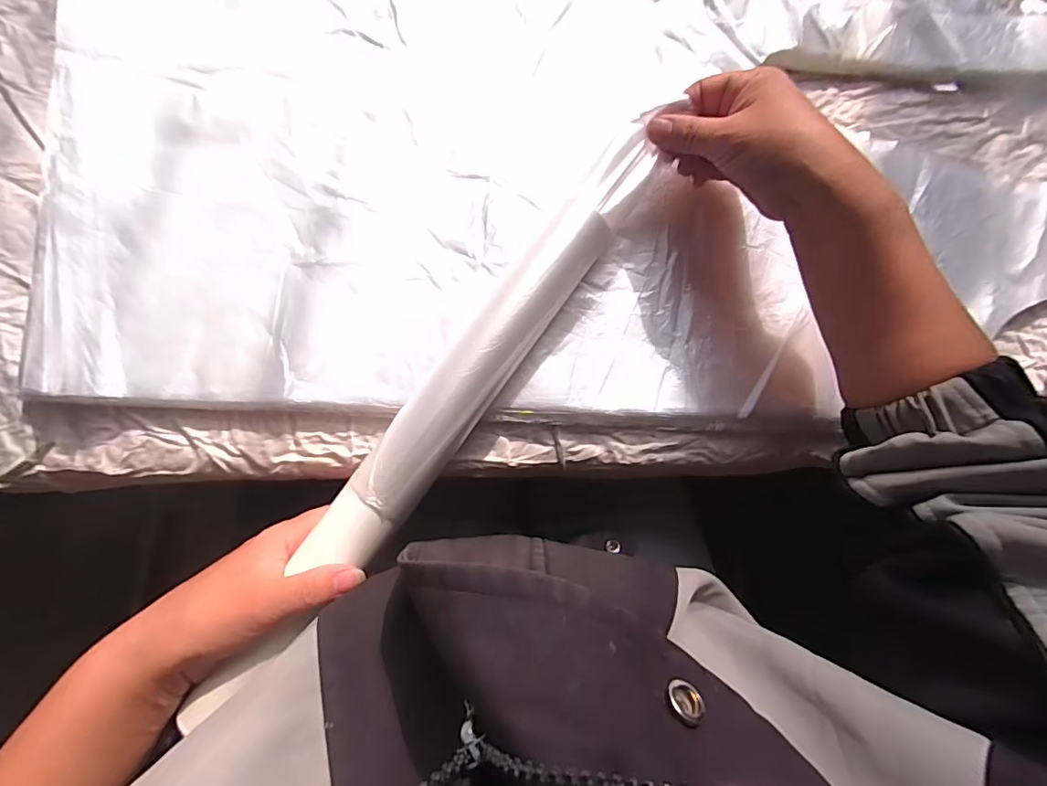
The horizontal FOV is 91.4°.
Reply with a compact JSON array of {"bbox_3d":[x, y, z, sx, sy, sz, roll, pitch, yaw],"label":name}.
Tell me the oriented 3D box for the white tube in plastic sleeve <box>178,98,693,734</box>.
[{"bbox_3d":[-0.037,0.002,0.307,0.039,0.038,0.383,37,82,-2],"label":"white tube in plastic sleeve"}]

